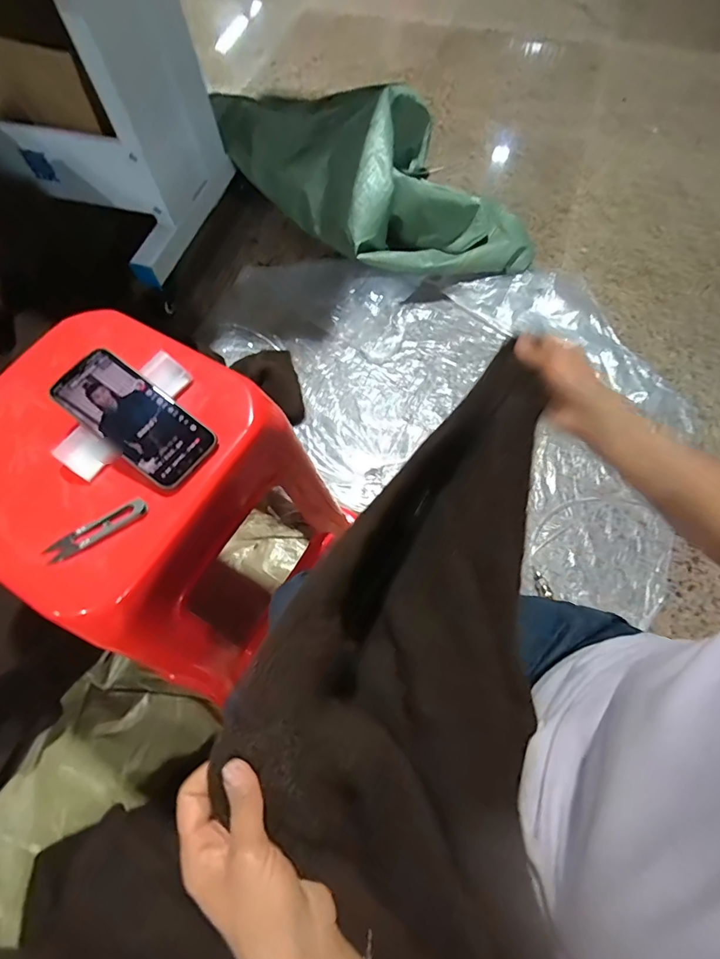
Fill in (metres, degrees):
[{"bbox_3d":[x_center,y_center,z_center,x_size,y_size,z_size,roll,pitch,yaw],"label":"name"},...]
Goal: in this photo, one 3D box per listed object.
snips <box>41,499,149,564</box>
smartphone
[{"bbox_3d":[-0.249,0.048,0.436,0.097,0.009,0.029,-29,68,-12],"label":"snips"},{"bbox_3d":[-0.226,-0.063,0.459,0.159,0.008,0.075,38,71,2],"label":"smartphone"}]

